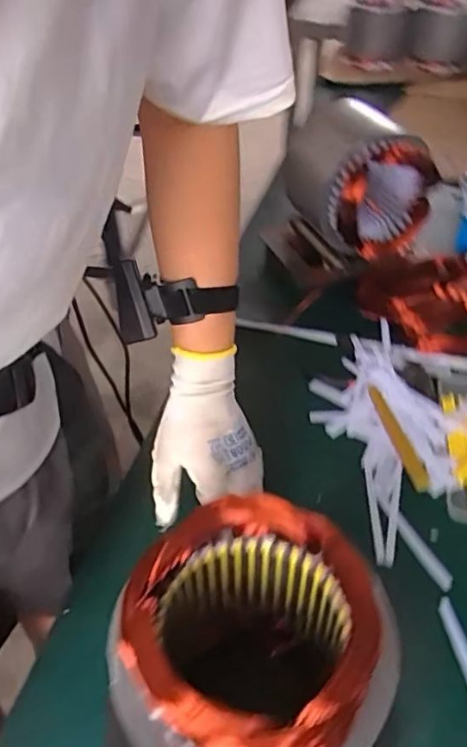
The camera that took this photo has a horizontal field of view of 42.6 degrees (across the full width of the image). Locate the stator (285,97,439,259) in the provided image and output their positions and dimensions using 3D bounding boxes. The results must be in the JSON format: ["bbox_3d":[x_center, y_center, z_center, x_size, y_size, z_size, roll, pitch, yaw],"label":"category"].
[{"bbox_3d":[0.152,-0.248,0.754,0.133,0.141,0.166,-17,46,-17],"label":"stator"}]

